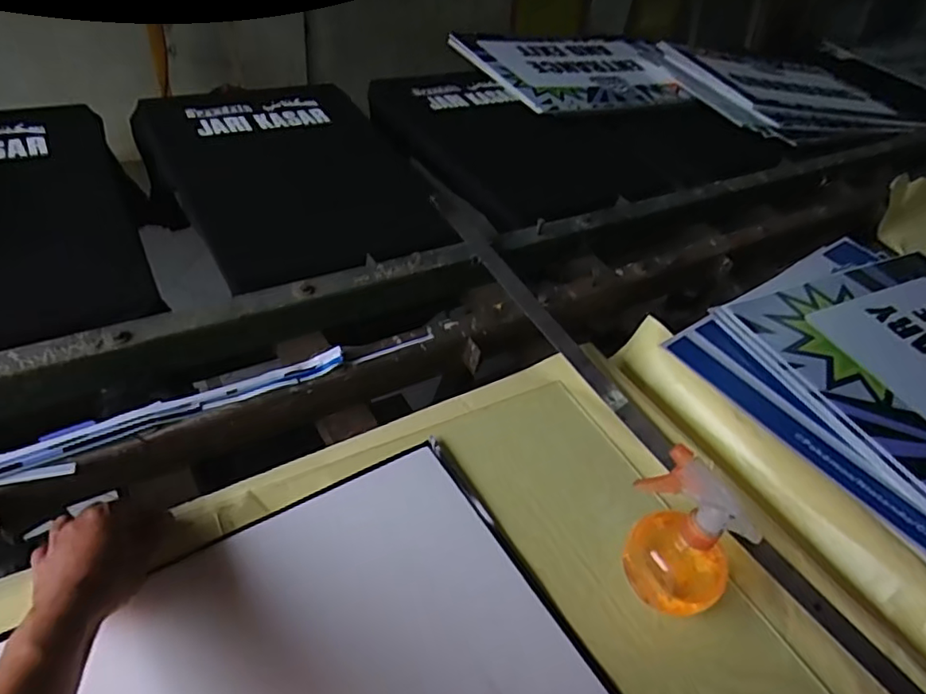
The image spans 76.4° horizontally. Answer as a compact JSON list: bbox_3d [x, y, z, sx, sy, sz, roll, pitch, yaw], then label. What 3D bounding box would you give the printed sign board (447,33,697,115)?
[{"bbox_3d":[0.289,-0.704,1.477,0.563,0.025,0.445,-12,49,-21],"label":"printed sign board"}]

